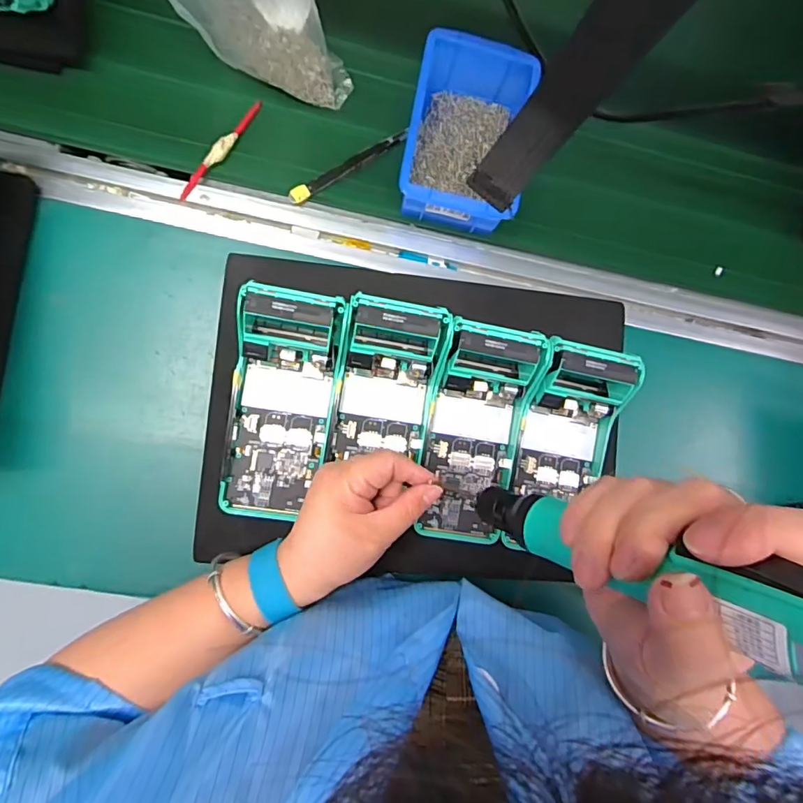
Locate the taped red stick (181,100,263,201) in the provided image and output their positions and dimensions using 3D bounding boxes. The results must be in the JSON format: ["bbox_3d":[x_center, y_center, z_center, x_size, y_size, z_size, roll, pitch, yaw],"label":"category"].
[{"bbox_3d":[-0.151,-0.214,0.408,0.011,0.008,0.109,35,82,-4],"label":"taped red stick"}]

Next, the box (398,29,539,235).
[{"bbox_3d":[0.056,-0.228,0.418,0.099,0.059,0.148,11,84,-7],"label":"box"}]

